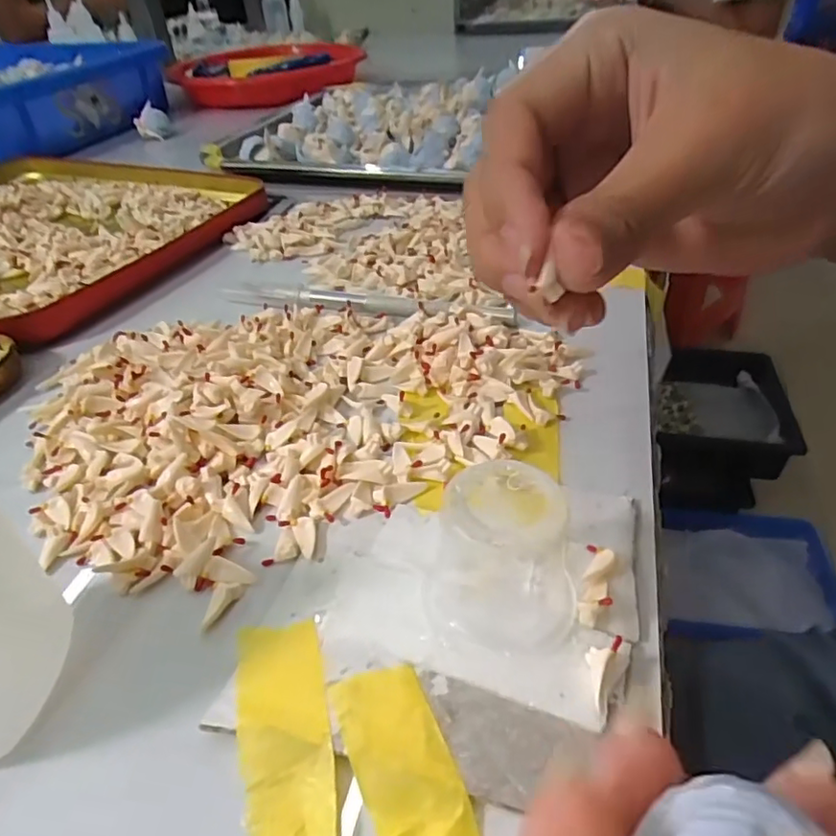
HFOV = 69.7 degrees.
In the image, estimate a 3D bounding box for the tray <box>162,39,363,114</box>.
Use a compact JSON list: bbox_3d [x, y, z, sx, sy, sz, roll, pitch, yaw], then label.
[{"bbox_3d":[-0.162,-0.394,0.688,0.192,0.034,0.218,2,39,7],"label":"tray"}]

